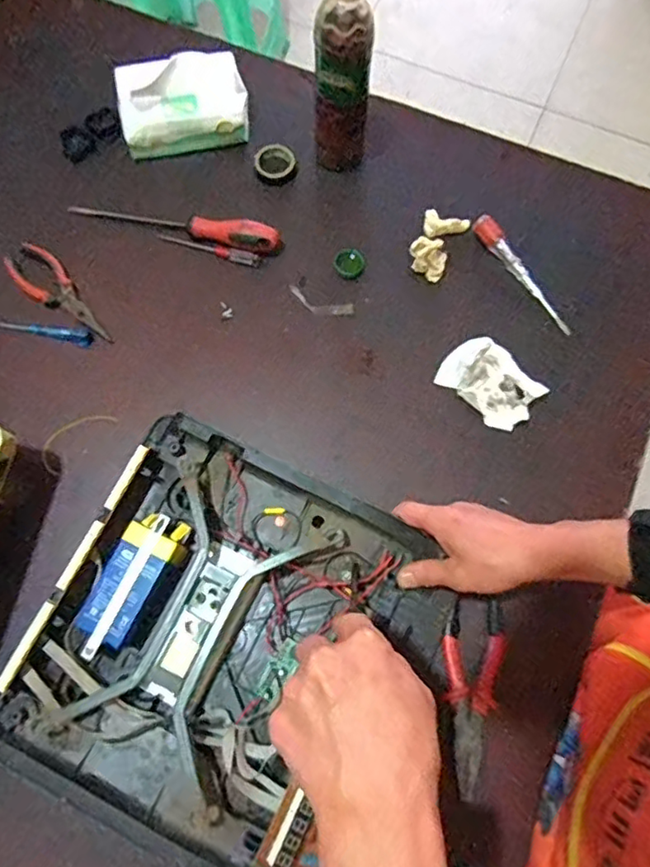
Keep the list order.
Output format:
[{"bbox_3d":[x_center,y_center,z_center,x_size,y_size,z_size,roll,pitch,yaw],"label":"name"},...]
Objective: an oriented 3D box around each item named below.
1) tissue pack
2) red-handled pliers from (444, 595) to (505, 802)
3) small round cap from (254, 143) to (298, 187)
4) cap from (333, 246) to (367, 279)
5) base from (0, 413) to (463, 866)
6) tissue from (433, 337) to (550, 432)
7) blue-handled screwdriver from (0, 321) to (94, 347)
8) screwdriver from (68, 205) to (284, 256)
[{"bbox_3d":[-0.168,-0.392,0.706,0.148,0.071,0.096,-11,73,-4],"label":"tissue pack"},{"bbox_3d":[0.127,0.231,0.537,0.053,0.013,0.159,14,73,4],"label":"red-handled pliers"},{"bbox_3d":[-0.058,-0.321,0.716,0.050,0.015,0.049,0,72,-1],"label":"small round cap"},{"bbox_3d":[0.029,-0.196,0.682,0.033,0.011,0.036,31,75,8],"label":"cap"},{"bbox_3d":[-0.081,0.183,0.529,0.323,0.051,0.317,26,74,7],"label":"base"},{"bbox_3d":[0.176,-0.055,0.634,0.100,0.027,0.064,43,77,11],"label":"tissue"},{"bbox_3d":[-0.313,-0.112,0.660,0.118,0.017,0.018,11,73,3],"label":"blue-handled screwdriver"},{"bbox_3d":[-0.172,-0.247,0.688,0.250,0.025,0.033,15,73,4],"label":"screwdriver"}]

